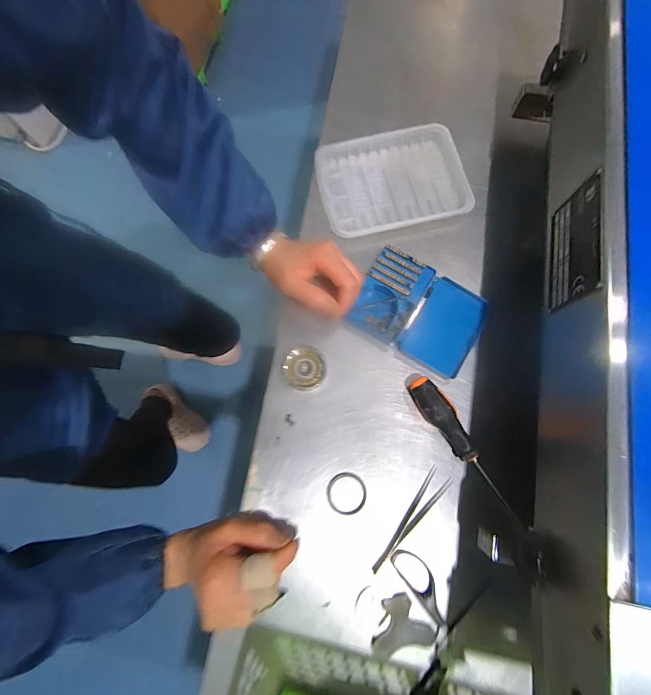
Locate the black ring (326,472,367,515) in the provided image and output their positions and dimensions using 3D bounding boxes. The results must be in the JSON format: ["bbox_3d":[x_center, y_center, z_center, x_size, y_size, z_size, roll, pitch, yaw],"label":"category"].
[{"bbox_3d":[0.022,0.155,0.361,0.042,0.005,0.041,0,77,1],"label":"black ring"}]

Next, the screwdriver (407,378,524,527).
[{"bbox_3d":[0.148,0.104,0.359,0.027,0.031,0.168,-36,79,-7],"label":"screwdriver"}]

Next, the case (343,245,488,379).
[{"bbox_3d":[0.109,-0.041,0.396,0.143,0.022,0.103,27,79,7],"label":"case"}]

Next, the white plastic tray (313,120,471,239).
[{"bbox_3d":[0.087,-0.215,0.441,0.186,0.025,0.135,-15,77,-2],"label":"white plastic tray"}]

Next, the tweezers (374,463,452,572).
[{"bbox_3d":[0.085,0.175,0.351,0.119,0.006,0.024,-44,81,-9],"label":"tweezers"}]

